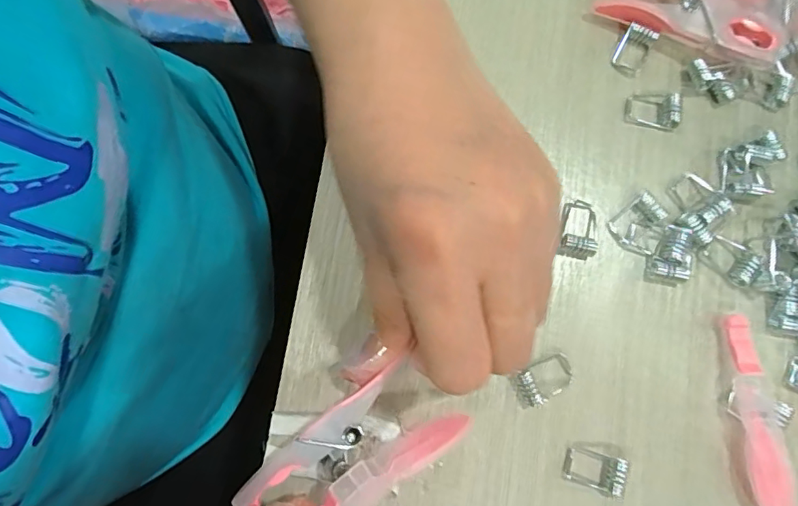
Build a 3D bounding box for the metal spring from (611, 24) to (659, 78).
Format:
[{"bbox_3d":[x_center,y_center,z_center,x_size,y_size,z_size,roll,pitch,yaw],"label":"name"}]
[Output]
[{"bbox_3d":[0.105,-0.091,0.226,0.014,0.006,0.021,29,80,3],"label":"metal spring"}]

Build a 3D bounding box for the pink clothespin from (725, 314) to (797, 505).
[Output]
[{"bbox_3d":[0.141,0.065,0.199,0.013,0.011,0.078,-7,80,-3],"label":"pink clothespin"}]

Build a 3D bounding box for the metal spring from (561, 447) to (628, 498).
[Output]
[{"bbox_3d":[0.076,0.084,0.195,0.022,0.007,0.015,15,79,1],"label":"metal spring"}]

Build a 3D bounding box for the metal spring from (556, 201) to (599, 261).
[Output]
[{"bbox_3d":[0.076,-0.010,0.212,0.015,0.006,0.025,14,79,0],"label":"metal spring"}]

